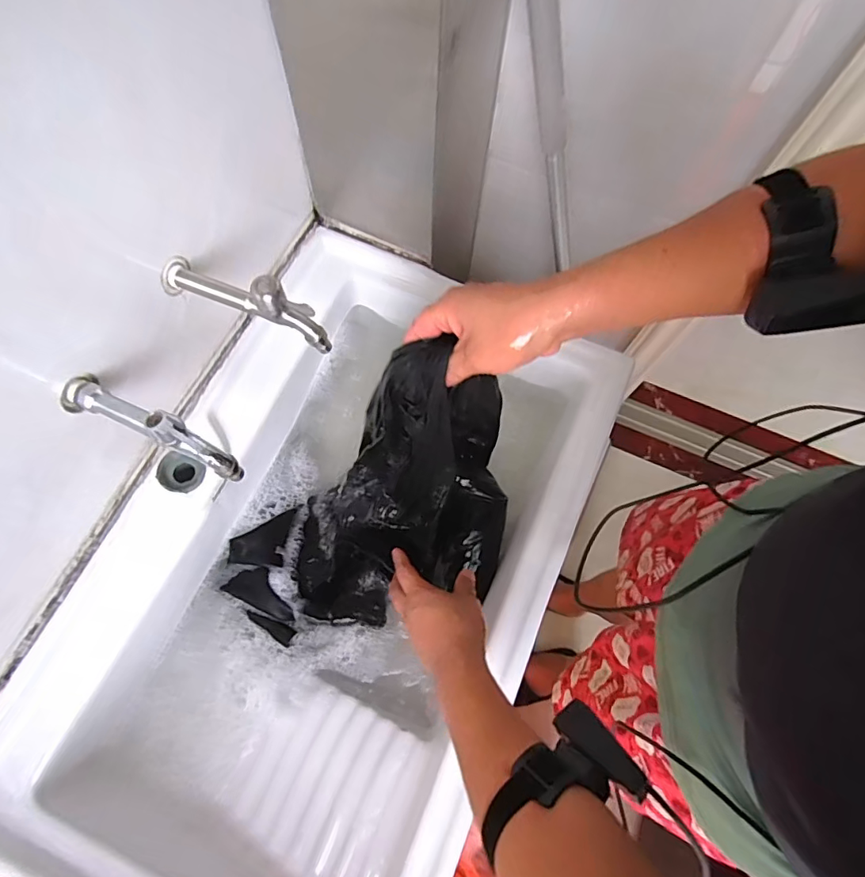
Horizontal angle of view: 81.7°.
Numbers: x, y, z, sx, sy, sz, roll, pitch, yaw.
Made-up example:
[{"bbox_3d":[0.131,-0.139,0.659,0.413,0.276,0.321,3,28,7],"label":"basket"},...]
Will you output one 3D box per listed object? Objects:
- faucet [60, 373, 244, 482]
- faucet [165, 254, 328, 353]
[{"bbox_3d":[-0.266,-0.011,0.457,0.165,0.093,0.035,27,72,8],"label":"faucet"},{"bbox_3d":[-0.193,-0.146,0.507,0.177,0.080,0.032,20,71,5],"label":"faucet"}]

